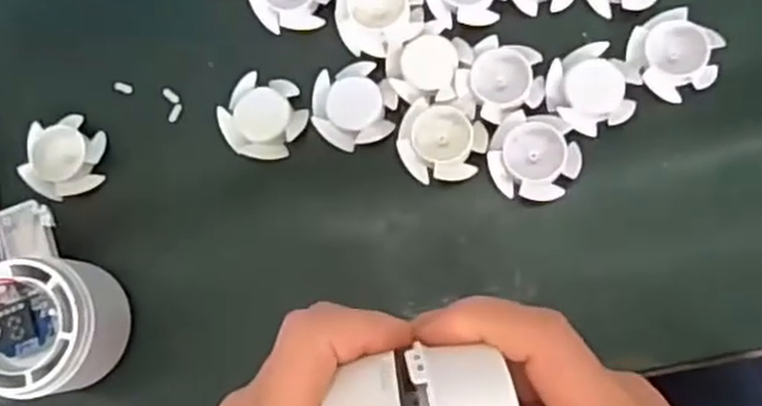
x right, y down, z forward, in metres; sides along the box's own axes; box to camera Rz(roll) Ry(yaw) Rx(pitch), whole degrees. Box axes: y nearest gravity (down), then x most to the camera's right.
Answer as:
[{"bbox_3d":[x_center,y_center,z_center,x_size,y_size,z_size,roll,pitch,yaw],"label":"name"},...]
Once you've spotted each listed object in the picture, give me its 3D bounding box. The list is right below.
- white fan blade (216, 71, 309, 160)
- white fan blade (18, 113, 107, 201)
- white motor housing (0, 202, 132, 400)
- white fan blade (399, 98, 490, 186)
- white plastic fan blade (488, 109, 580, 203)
[{"bbox_3d":[-0.057,-0.042,0.366,0.039,0.007,0.040,-1,79,5],"label":"white fan blade"},{"bbox_3d":[-0.155,-0.023,0.375,0.036,0.011,0.040,4,80,6],"label":"white fan blade"},{"bbox_3d":[-0.151,0.043,0.336,0.056,0.048,0.087,-30,75,-1],"label":"white motor housing"},{"bbox_3d":[0.028,-0.027,0.353,0.039,0.006,0.036,18,82,9],"label":"white fan blade"},{"bbox_3d":[0.070,-0.021,0.347,0.039,0.008,0.038,13,81,8],"label":"white plastic fan blade"}]

